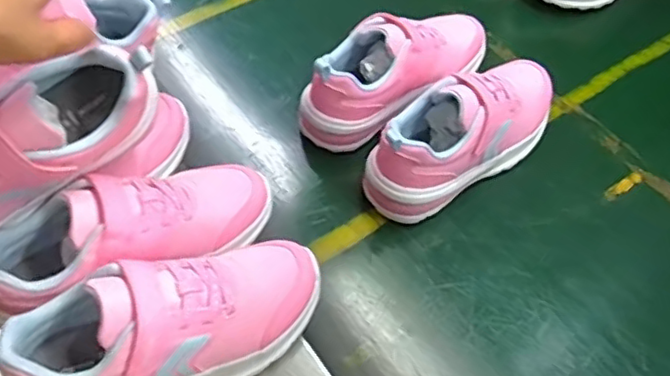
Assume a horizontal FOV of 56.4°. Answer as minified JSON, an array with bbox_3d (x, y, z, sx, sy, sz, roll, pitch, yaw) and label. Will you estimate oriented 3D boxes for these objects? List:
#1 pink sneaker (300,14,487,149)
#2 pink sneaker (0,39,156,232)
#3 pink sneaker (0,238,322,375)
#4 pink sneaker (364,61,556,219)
[{"bbox_3d":[0.066,-0.127,0.656,0.230,0.113,0.076,-32,63,-22],"label":"pink sneaker"},{"bbox_3d":[-0.231,-0.022,0.437,0.227,0.105,0.075,-32,62,-12],"label":"pink sneaker"},{"bbox_3d":[-0.115,0.097,0.449,0.222,0.091,0.085,-20,59,-15],"label":"pink sneaker"},{"bbox_3d":[0.131,-0.060,0.598,0.229,0.112,0.076,-30,63,-21],"label":"pink sneaker"}]

